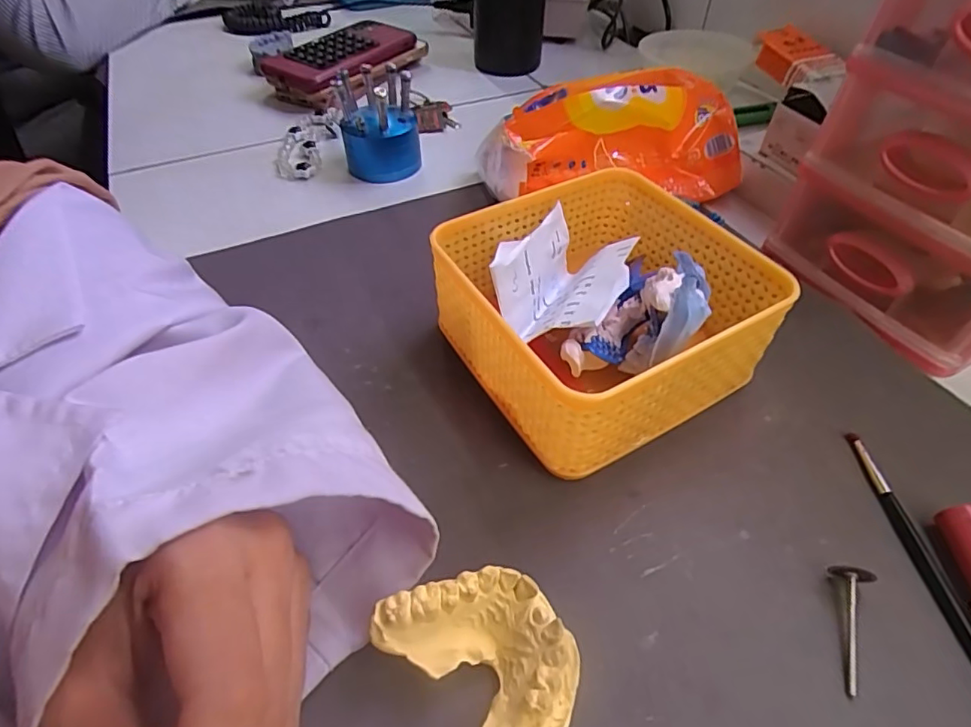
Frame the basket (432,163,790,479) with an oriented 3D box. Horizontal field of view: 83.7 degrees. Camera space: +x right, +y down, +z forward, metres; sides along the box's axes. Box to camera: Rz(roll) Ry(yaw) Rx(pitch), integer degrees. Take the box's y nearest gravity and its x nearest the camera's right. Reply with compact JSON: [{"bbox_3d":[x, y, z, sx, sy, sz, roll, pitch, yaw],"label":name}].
[{"bbox_3d":[0.057,-0.028,0.276,0.132,0.067,0.130,-25,53,-20],"label":"basket"}]

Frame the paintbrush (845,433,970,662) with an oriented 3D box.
[{"bbox_3d":[0.180,0.099,0.202,0.010,0.005,0.170,-2,48,-1],"label":"paintbrush"}]

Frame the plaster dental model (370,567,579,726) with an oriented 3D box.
[{"bbox_3d":[0.001,0.102,0.188,0.065,0.027,0.049,36,58,28],"label":"plaster dental model"}]

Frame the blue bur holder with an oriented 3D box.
[{"bbox_3d":[-0.082,-0.185,0.419,0.057,0.067,0.058,-10,49,-8],"label":"blue bur holder"}]

